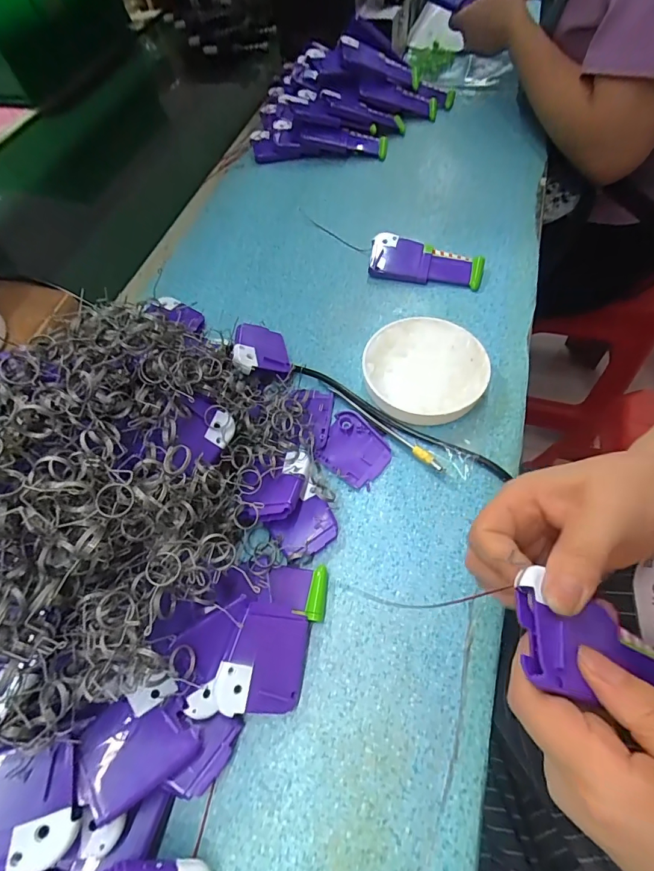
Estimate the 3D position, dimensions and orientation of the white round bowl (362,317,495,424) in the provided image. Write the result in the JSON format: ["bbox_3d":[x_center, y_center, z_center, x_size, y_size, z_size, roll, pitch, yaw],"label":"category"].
[{"bbox_3d":[0.087,-0.058,0.371,0.104,0.026,0.101,-2,60,3],"label":"white round bowl"}]

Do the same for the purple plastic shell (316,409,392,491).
[{"bbox_3d":[0.023,0.011,0.349,0.058,0.007,0.052,33,68,21],"label":"purple plastic shell"}]

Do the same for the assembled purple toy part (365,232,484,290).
[{"bbox_3d":[0.106,-0.188,0.450,0.122,0.026,0.049,13,62,12],"label":"assembled purple toy part"}]

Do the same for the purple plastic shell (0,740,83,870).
[{"bbox_3d":[-0.155,0.181,0.199,0.060,0.013,0.047,4,54,-20],"label":"purple plastic shell"}]

